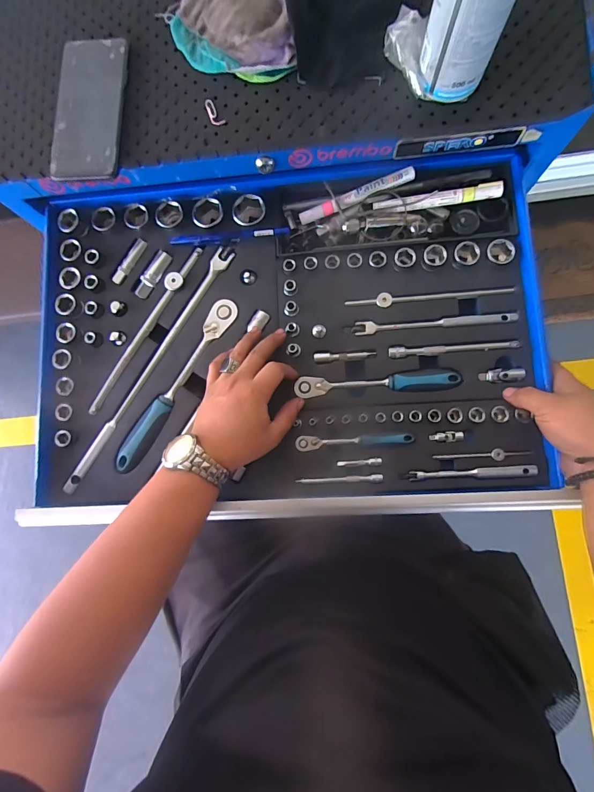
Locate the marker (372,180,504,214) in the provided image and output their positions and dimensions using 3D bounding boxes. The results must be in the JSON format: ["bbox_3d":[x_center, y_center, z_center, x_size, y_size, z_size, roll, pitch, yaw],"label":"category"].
[{"bbox_3d":[0.162,-0.231,0.426,0.140,0.022,0.015,-2,83,4],"label":"marker"}]

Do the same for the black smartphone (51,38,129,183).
[{"bbox_3d":[-0.226,-0.316,0.399,0.073,0.010,0.163,3,83,5],"label":"black smartphone"}]

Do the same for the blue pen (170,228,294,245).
[{"bbox_3d":[-0.085,-0.202,0.456,0.149,0.013,0.014,-1,83,4],"label":"blue pen"}]

